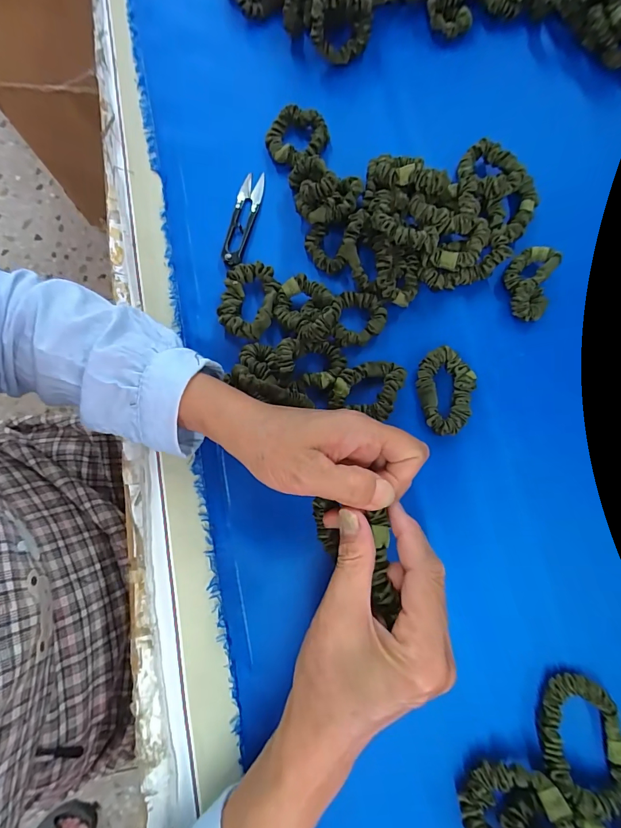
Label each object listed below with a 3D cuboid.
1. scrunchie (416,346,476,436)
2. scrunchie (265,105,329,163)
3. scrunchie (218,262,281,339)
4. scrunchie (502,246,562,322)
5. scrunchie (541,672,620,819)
[{"bbox_3d":[0.115,-0.019,0.316,0.042,0.016,0.071,-9,79,-3],"label":"scrunchie"},{"bbox_3d":[-0.013,-0.274,0.368,0.057,0.012,0.055,12,79,2],"label":"scrunchie"},{"bbox_3d":[-0.055,-0.100,0.326,0.045,0.015,0.068,15,79,2],"label":"scrunchie"},{"bbox_3d":[0.190,-0.116,0.327,0.039,0.018,0.065,17,79,2],"label":"scrunchie"},{"bbox_3d":[0.188,0.221,0.253,0.051,0.017,0.075,2,79,0],"label":"scrunchie"}]

